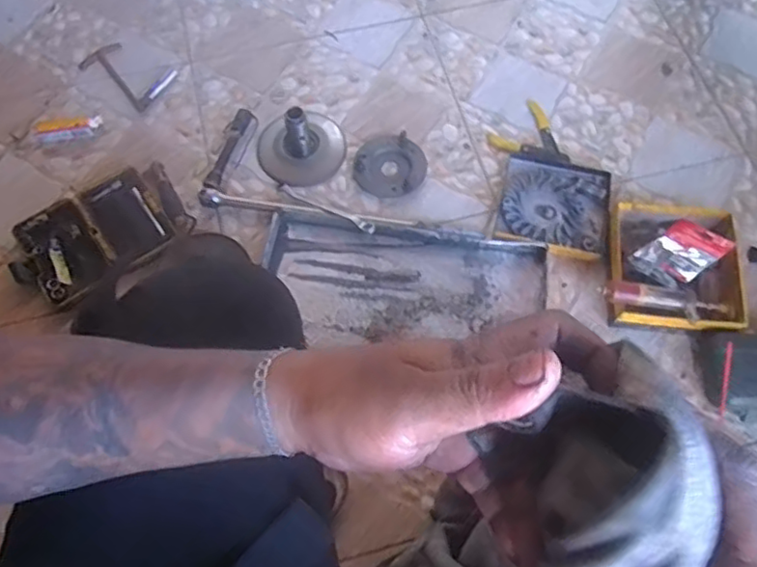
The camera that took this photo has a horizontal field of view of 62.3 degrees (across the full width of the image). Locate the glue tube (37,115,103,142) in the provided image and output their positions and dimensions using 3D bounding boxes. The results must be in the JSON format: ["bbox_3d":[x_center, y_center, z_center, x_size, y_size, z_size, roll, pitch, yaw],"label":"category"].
[{"bbox_3d":[-0.482,-0.239,0.975,0.093,0.025,0.033,-13,67,-5],"label":"glue tube"}]

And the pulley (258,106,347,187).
[{"bbox_3d":[-0.118,-0.223,0.937,0.134,0.086,0.126,-7,67,-3],"label":"pulley"}]

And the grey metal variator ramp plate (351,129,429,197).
[{"bbox_3d":[0.017,-0.181,0.960,0.104,0.019,0.109,0,67,0],"label":"grey metal variator ramp plate"}]

